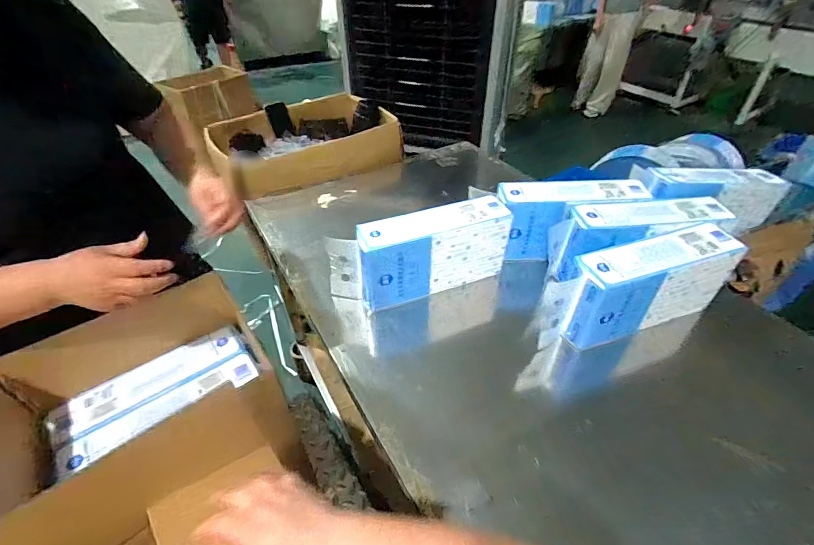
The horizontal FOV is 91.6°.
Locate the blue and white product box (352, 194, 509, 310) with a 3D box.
[{"bbox_3d":[0.050,-0.049,0.831,0.316,0.153,0.106,-16,44,-16],"label":"blue and white product box"}]

